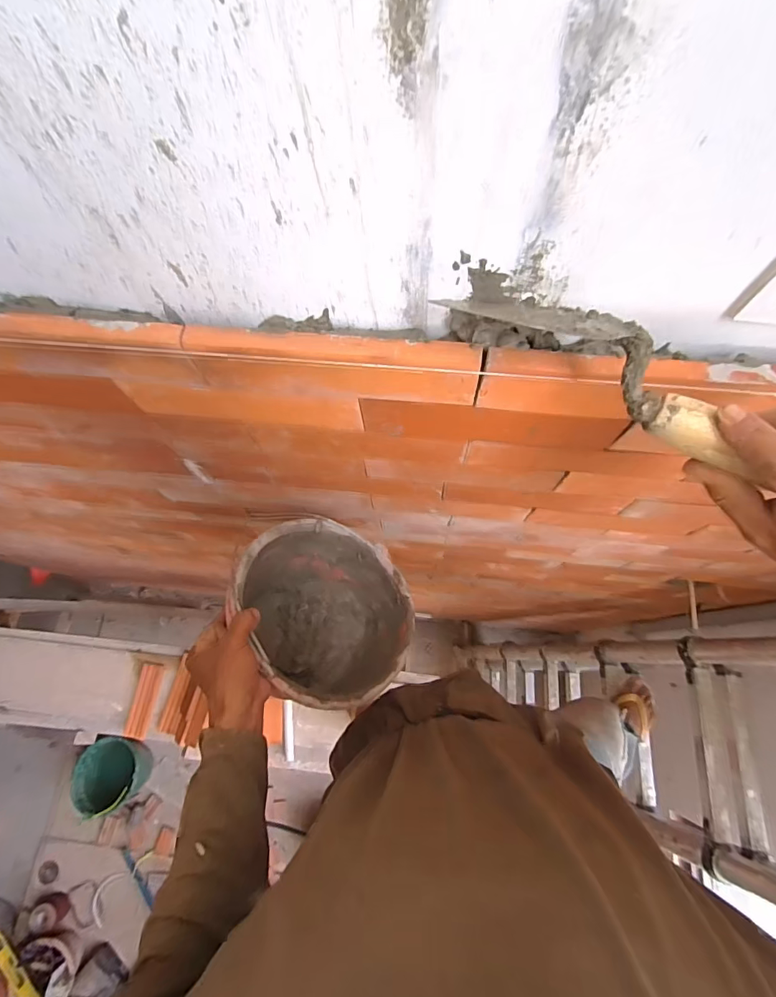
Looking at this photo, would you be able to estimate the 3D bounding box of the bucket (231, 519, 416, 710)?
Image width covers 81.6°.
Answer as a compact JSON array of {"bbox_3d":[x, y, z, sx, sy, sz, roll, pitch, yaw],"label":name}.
[{"bbox_3d":[-0.116,0.181,0.638,0.242,0.200,0.238,22,43,-23],"label":"bucket"}]

